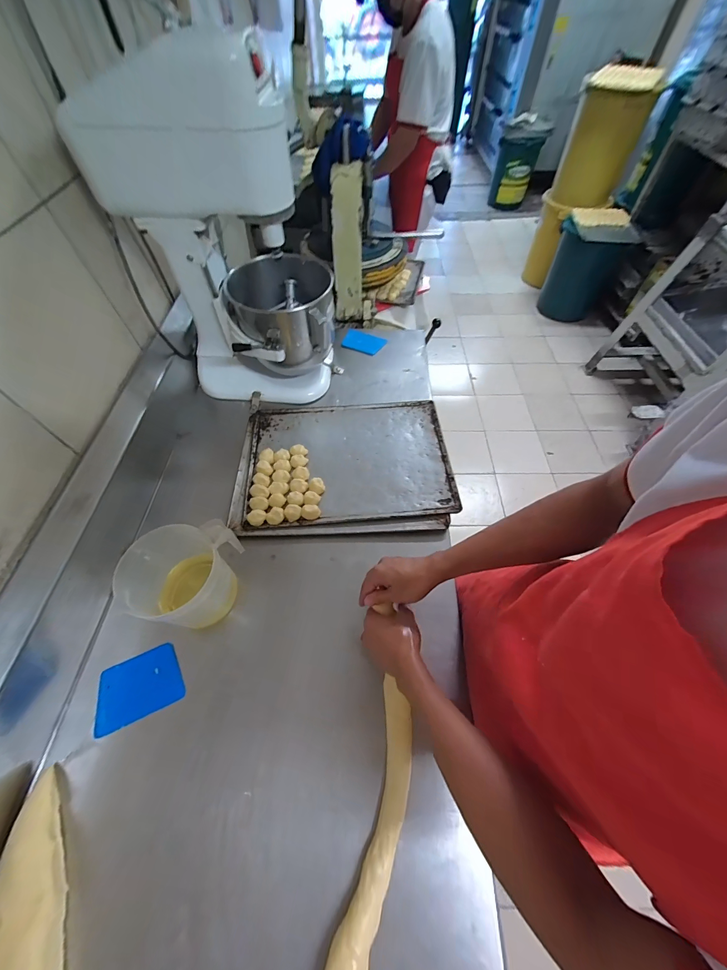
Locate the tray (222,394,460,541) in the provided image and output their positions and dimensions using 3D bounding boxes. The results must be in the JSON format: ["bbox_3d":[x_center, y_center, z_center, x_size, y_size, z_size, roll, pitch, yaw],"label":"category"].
[{"bbox_3d":[-0.044,-0.058,0.751,0.473,0.028,0.358,-3,58,0],"label":"tray"}]

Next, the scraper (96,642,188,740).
[{"bbox_3d":[-0.362,0.324,0.526,0.123,0.004,0.091,-20,61,-16],"label":"scraper"}]

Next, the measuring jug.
[{"bbox_3d":[-0.284,0.149,0.540,0.121,0.175,0.141,3,58,3],"label":"measuring jug"}]

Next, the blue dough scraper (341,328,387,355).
[{"bbox_3d":[-0.001,-0.443,1.011,0.133,0.005,0.099,19,60,13],"label":"blue dough scraper"}]

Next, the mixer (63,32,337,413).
[{"bbox_3d":[-0.266,-0.470,0.701,0.372,0.550,0.253,3,58,3],"label":"mixer"}]

